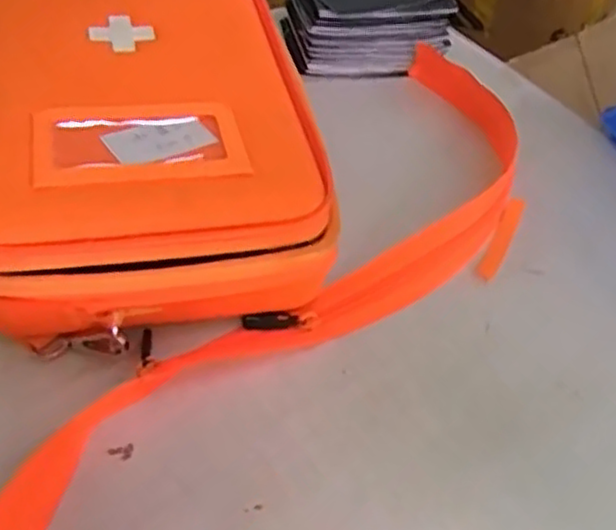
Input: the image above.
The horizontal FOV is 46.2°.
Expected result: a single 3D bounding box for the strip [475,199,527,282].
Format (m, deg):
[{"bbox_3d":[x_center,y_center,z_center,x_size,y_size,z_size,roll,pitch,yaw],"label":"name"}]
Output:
[{"bbox_3d":[0.119,-0.017,0.440,0.012,0.004,0.074,25,50,16],"label":"strip"}]

